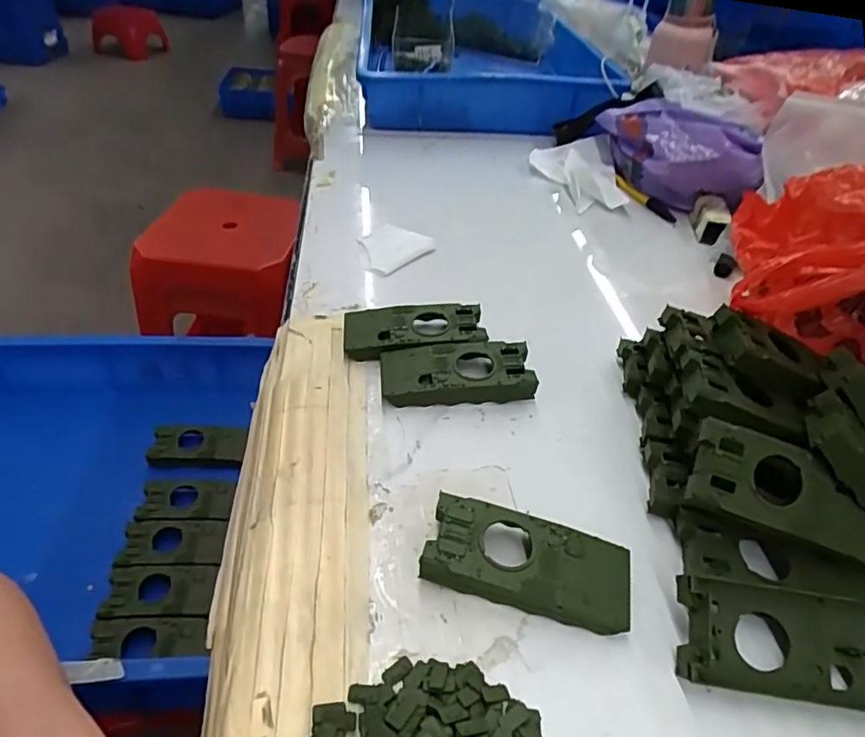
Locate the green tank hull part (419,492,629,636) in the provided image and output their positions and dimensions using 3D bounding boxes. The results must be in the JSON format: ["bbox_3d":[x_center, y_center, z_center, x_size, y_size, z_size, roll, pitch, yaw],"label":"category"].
[{"bbox_3d":[0.049,0.101,0.294,0.102,0.020,0.046,12,43,8],"label":"green tank hull part"}]

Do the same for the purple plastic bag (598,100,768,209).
[{"bbox_3d":[0.270,-0.248,0.633,0.098,0.092,0.171,-6,44,-12],"label":"purple plastic bag"}]

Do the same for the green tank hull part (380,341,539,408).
[{"bbox_3d":[0.017,0.003,0.397,0.103,0.021,0.046,-1,43,-6],"label":"green tank hull part"}]

